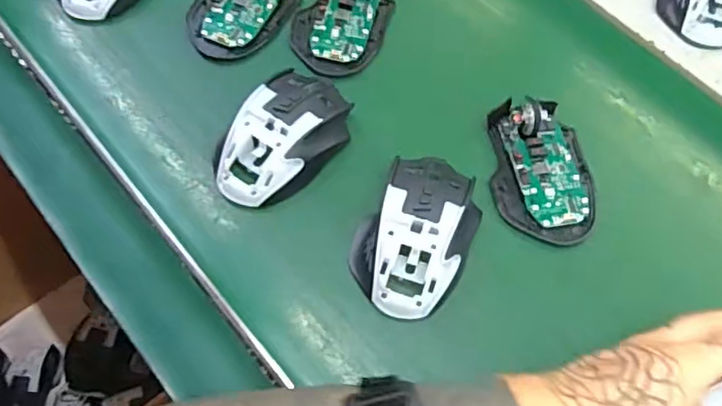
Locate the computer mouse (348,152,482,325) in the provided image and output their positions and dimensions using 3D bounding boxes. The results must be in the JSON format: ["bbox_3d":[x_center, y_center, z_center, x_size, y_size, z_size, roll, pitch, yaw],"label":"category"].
[{"bbox_3d":[0.041,0.018,0.409,0.069,0.041,0.117,21,65,10],"label":"computer mouse"}]

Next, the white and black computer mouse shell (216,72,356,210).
[{"bbox_3d":[-0.055,-0.049,0.438,0.064,0.034,0.113,27,66,12],"label":"white and black computer mouse shell"}]

